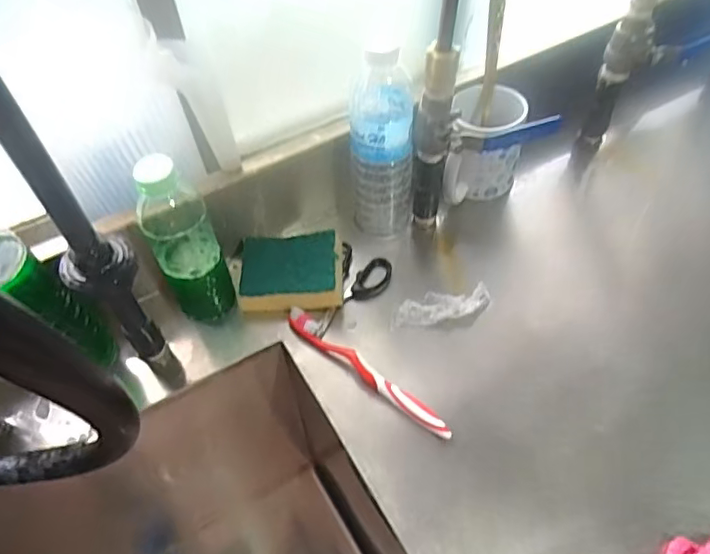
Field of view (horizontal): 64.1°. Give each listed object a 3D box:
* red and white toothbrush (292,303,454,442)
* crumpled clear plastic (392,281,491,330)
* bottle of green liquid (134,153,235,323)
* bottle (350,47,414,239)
[{"bbox_3d":[0.009,0.085,0.511,0.181,0.020,0.018,33,65,24],"label":"red and white toothbrush"},{"bbox_3d":[0.085,0.029,0.555,0.097,0.011,0.031,-11,56,-2],"label":"crumpled clear plastic"},{"bbox_3d":[-0.151,-0.030,0.507,0.056,0.181,0.064,-26,58,-14],"label":"bottle of green liquid"},{"bbox_3d":[0.024,-0.128,0.550,0.061,0.204,0.065,-9,55,-3],"label":"bottle"}]

